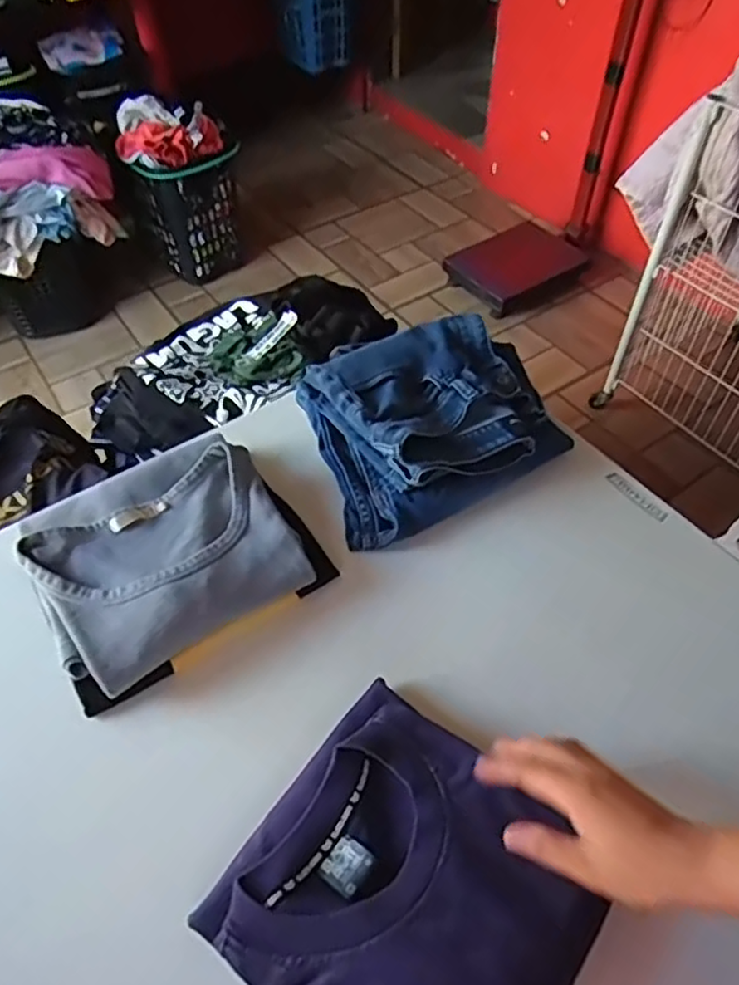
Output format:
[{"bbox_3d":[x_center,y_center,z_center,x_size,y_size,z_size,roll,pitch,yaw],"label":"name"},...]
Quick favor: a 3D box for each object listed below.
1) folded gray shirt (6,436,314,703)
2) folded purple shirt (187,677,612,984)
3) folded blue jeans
[{"bbox_3d":[-0.200,0.045,0.628,0.227,0.033,0.216,-27,56,-19],"label":"folded gray shirt"},{"bbox_3d":[0.027,0.274,0.452,0.223,0.036,0.211,31,58,23],"label":"folded purple shirt"},{"bbox_3d":[0.072,-0.087,0.725,0.263,0.092,0.221,-19,53,-14],"label":"folded blue jeans"}]

